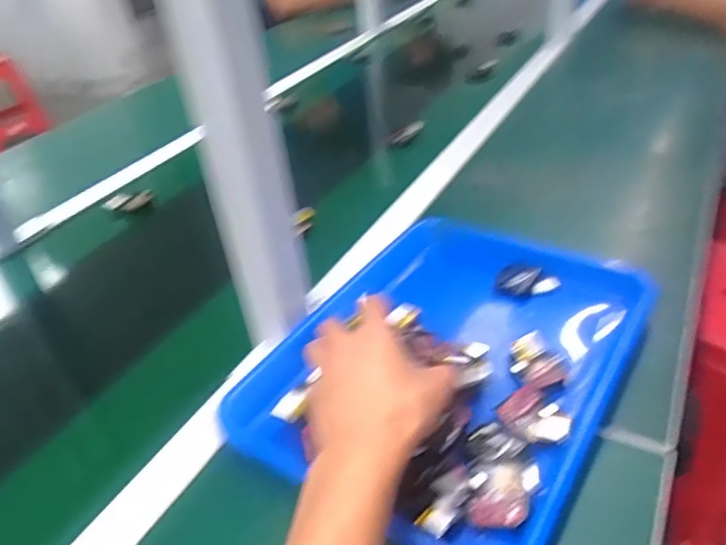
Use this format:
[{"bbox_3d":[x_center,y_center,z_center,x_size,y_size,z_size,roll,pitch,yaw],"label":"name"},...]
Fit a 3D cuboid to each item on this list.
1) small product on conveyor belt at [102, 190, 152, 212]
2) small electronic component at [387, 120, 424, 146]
[{"bbox_3d":[-0.317,-0.095,0.790,0.062,0.022,0.009,-17,37,-13],"label":"small product on conveyor belt"},{"bbox_3d":[0.067,-0.214,0.900,0.061,0.016,0.024,-30,38,1],"label":"small electronic component"}]

